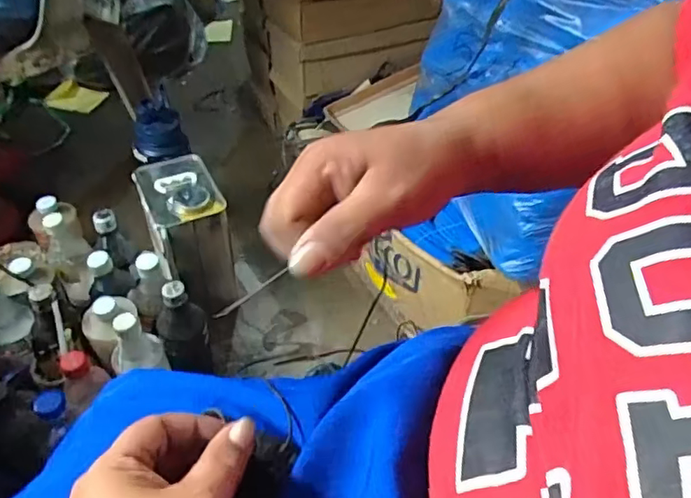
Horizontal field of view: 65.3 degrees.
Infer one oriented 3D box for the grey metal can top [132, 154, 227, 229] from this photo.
[{"bbox_3d":[-0.259,-0.094,0.830,0.109,0.029,0.162,-20,45,-19],"label":"grey metal can top"}]

